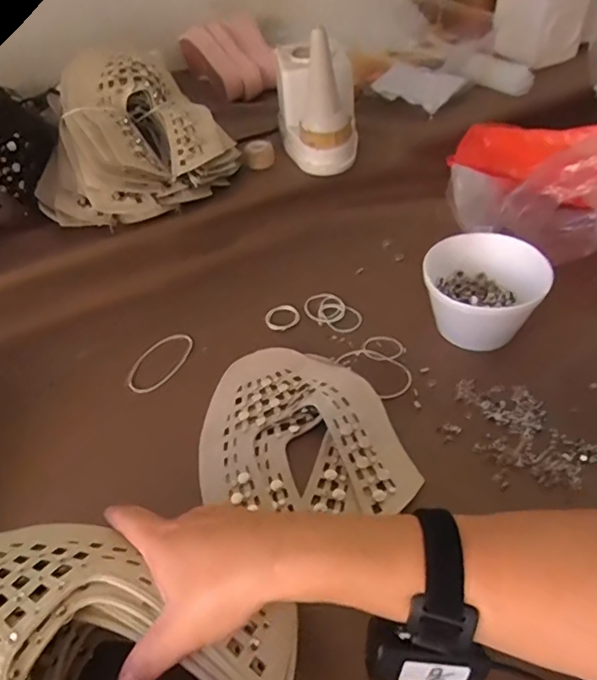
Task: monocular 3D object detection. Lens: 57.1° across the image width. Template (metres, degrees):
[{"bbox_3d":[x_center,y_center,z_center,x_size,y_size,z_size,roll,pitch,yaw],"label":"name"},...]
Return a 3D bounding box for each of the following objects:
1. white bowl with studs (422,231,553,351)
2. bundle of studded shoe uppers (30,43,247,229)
[{"bbox_3d":[0.204,-0.049,0.618,0.118,0.087,0.119,-3,45,3],"label":"white bowl with studs"},{"bbox_3d":[-0.223,-0.267,0.729,0.269,0.140,0.186,-23,47,-16],"label":"bundle of studded shoe uppers"}]

